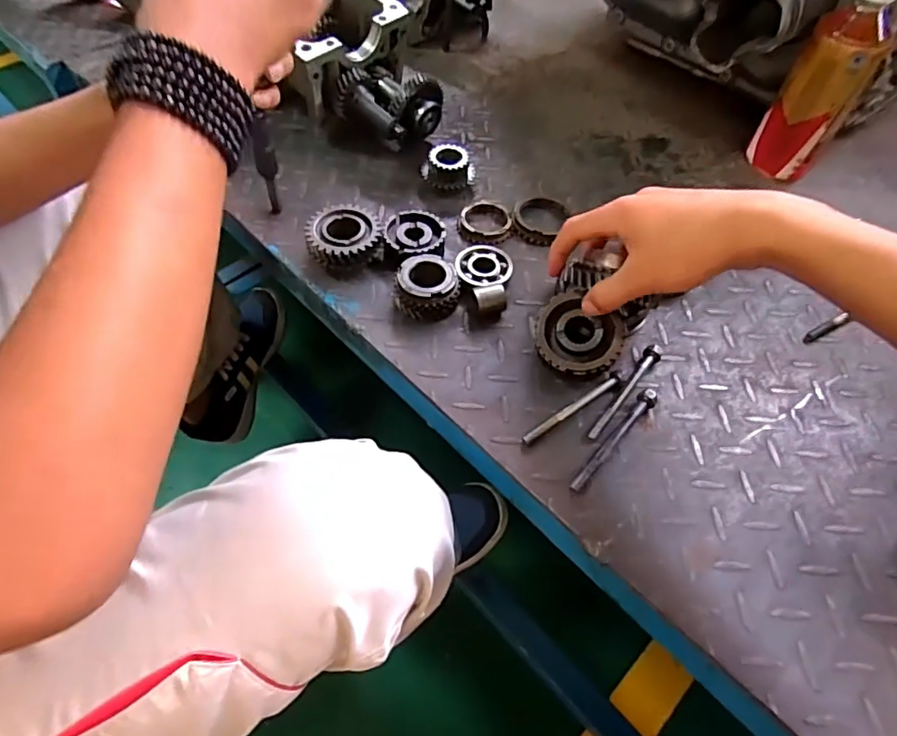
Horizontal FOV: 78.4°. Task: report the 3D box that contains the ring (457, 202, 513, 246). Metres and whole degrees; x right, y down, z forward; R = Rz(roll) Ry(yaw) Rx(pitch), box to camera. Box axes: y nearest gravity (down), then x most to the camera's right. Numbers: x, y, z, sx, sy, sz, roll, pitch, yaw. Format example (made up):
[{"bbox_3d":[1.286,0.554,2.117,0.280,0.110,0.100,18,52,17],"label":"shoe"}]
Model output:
[{"bbox_3d":[0.035,-0.142,0.533,0.053,0.011,0.049,1,53,-2],"label":"ring"}]

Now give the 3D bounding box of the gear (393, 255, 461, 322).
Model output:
[{"bbox_3d":[-0.018,-0.067,0.466,0.055,0.034,0.045,3,53,0],"label":"gear"}]

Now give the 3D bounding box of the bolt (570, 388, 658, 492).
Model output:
[{"bbox_3d":[0.120,0.050,0.396,0.011,0.013,0.102,37,60,22],"label":"bolt"}]

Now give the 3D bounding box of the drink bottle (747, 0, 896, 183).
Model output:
[{"bbox_3d":[0.367,-0.275,0.542,0.069,0.185,0.055,32,58,20],"label":"drink bottle"}]

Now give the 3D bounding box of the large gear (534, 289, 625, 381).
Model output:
[{"bbox_3d":[0.101,-0.026,0.428,0.064,0.021,0.066,-2,78,11],"label":"large gear"}]

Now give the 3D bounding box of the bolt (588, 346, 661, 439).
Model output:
[{"bbox_3d":[0.137,0.018,0.421,0.013,0.011,0.103,32,58,20],"label":"bolt"}]

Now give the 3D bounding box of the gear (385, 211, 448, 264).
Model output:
[{"bbox_3d":[-0.032,-0.118,0.507,0.052,0.023,0.061,-28,59,-21],"label":"gear"}]

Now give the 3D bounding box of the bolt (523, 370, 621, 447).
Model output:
[{"bbox_3d":[0.094,0.029,0.414,0.096,0.010,0.009,-29,60,-22],"label":"bolt"}]

